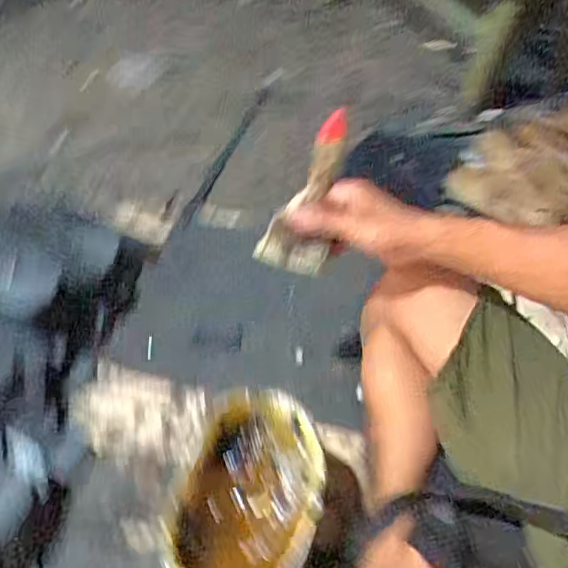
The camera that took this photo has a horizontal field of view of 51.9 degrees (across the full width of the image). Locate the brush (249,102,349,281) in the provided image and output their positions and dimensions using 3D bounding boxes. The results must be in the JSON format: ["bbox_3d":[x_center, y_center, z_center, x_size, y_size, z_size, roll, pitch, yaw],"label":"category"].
[{"bbox_3d":[0.027,-0.092,0.594,0.070,0.166,0.019,15,12,-13],"label":"brush"}]

